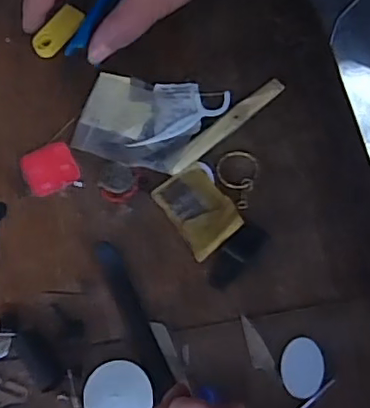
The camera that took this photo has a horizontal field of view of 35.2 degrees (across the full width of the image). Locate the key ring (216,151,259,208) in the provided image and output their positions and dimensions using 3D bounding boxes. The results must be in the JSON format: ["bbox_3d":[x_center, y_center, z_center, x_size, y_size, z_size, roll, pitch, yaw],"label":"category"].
[{"bbox_3d":[0.030,-0.017,0.352,0.025,0.004,0.037,17,68,7],"label":"key ring"}]

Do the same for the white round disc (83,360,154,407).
[{"bbox_3d":[-0.036,0.100,0.304,0.034,0.007,0.036,0,67,0],"label":"white round disc"}]

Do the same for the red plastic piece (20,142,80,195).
[{"bbox_3d":[-0.084,-0.022,0.359,0.031,0.004,0.031,-24,69,-10],"label":"red plastic piece"}]

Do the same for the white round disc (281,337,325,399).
[{"bbox_3d":[0.062,0.086,0.307,0.021,0.004,0.030,0,67,0],"label":"white round disc"}]

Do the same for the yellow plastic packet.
[{"bbox_3d":[0.008,0.001,0.338,0.034,0.016,0.053,-31,70,-12],"label":"yellow plastic packet"}]

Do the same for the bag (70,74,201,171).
[{"bbox_3d":[-0.029,-0.053,0.366,0.071,0.004,0.062,13,67,6],"label":"bag"}]

